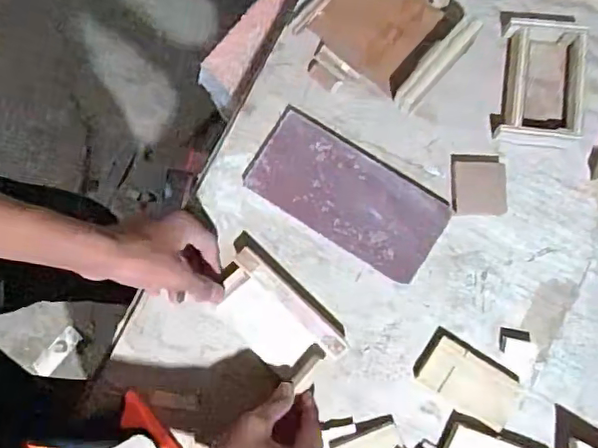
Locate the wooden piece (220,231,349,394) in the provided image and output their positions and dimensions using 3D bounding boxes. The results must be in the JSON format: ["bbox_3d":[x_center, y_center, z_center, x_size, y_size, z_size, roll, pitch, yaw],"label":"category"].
[{"bbox_3d":[-0.021,0.079,0.550,0.066,0.030,0.152,-38,82,-5],"label":"wooden piece"}]

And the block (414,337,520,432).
[{"bbox_3d":[0.165,0.156,0.545,0.091,0.007,0.054,31,85,6],"label":"block"}]

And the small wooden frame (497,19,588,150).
[{"bbox_3d":[0.244,-0.138,0.554,0.082,0.031,0.119,7,83,3],"label":"small wooden frame"}]

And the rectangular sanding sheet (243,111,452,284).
[{"bbox_3d":[0.047,-0.026,0.554,0.190,0.012,0.088,32,85,6],"label":"rectangular sanding sheet"}]

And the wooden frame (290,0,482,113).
[{"bbox_3d":[0.095,-0.212,0.553,0.157,0.051,0.191,41,86,6],"label":"wooden frame"}]

